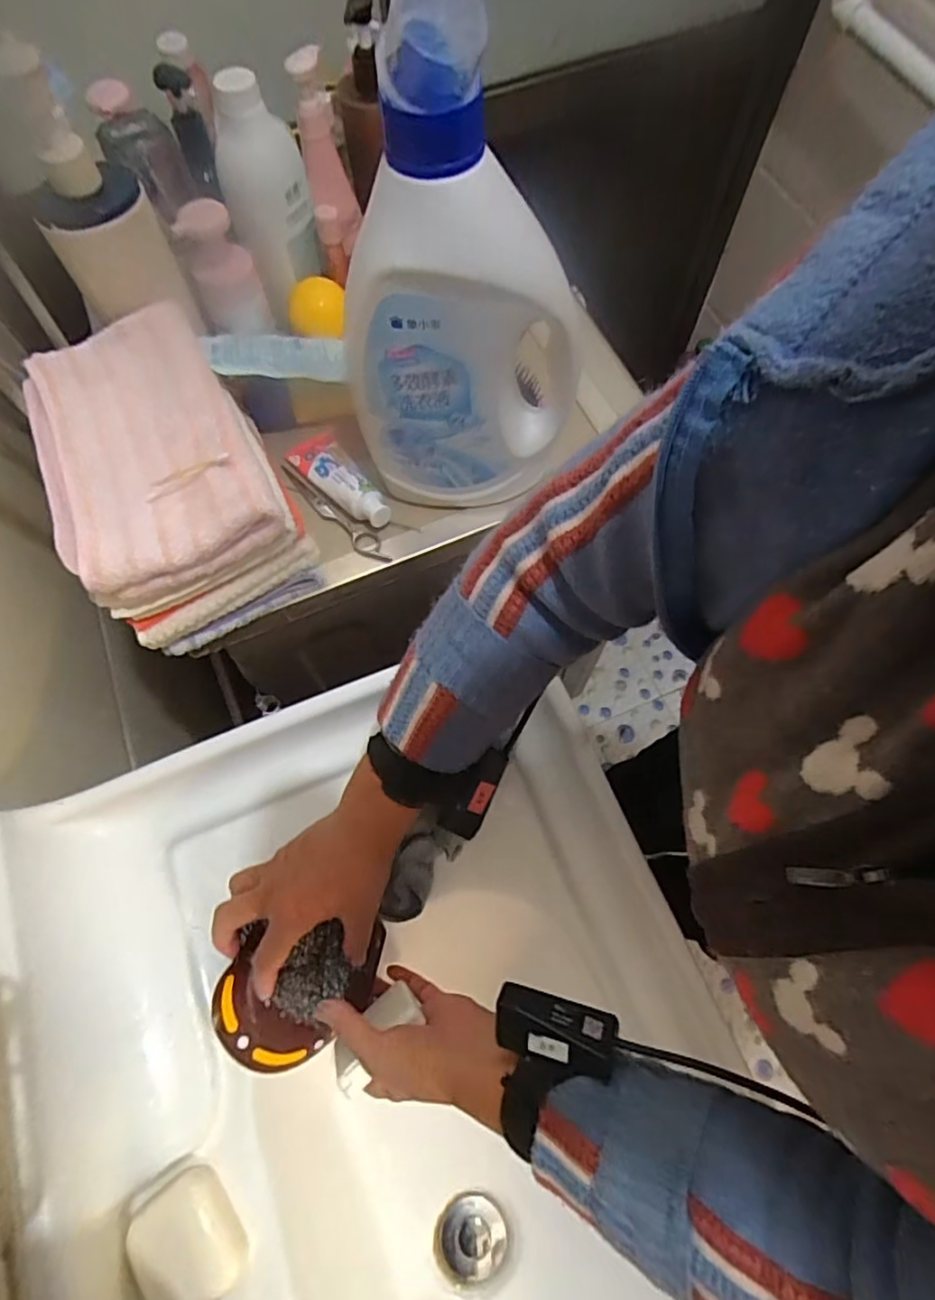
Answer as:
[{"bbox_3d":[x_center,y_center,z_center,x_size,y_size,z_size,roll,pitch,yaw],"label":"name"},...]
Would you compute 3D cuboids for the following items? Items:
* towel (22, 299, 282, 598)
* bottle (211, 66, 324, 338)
[{"bbox_3d":[-0.266,-0.167,0.491,0.157,0.029,0.247,-25,70,-9],"label":"towel"},{"bbox_3d":[-0.184,-0.414,0.572,0.071,0.191,0.055,-9,41,-3],"label":"bottle"}]

